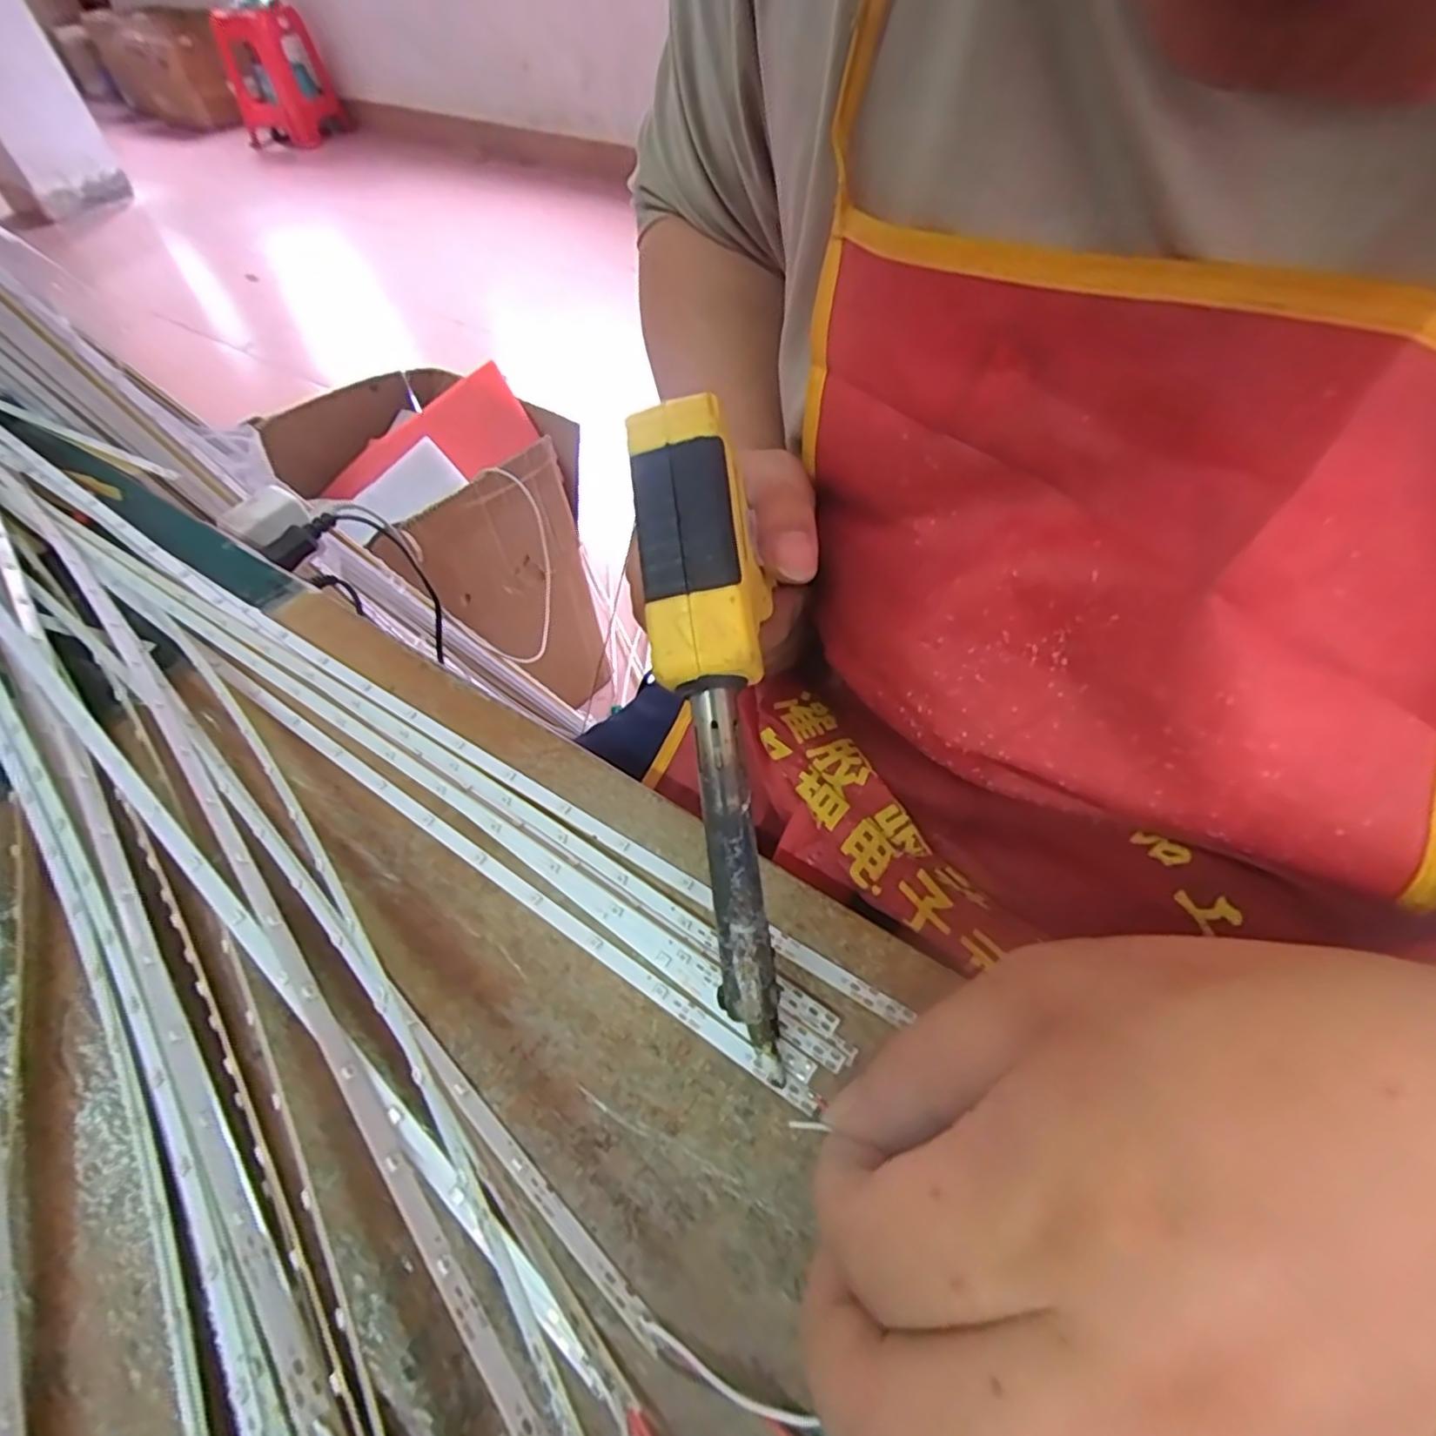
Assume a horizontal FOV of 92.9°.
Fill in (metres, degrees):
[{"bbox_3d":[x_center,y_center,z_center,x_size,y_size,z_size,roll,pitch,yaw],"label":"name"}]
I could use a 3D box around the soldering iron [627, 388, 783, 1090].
[{"bbox_3d":[0.000,0.003,0.183,0.030,0.021,0.178,-7,85,-4],"label":"soldering iron"}]

